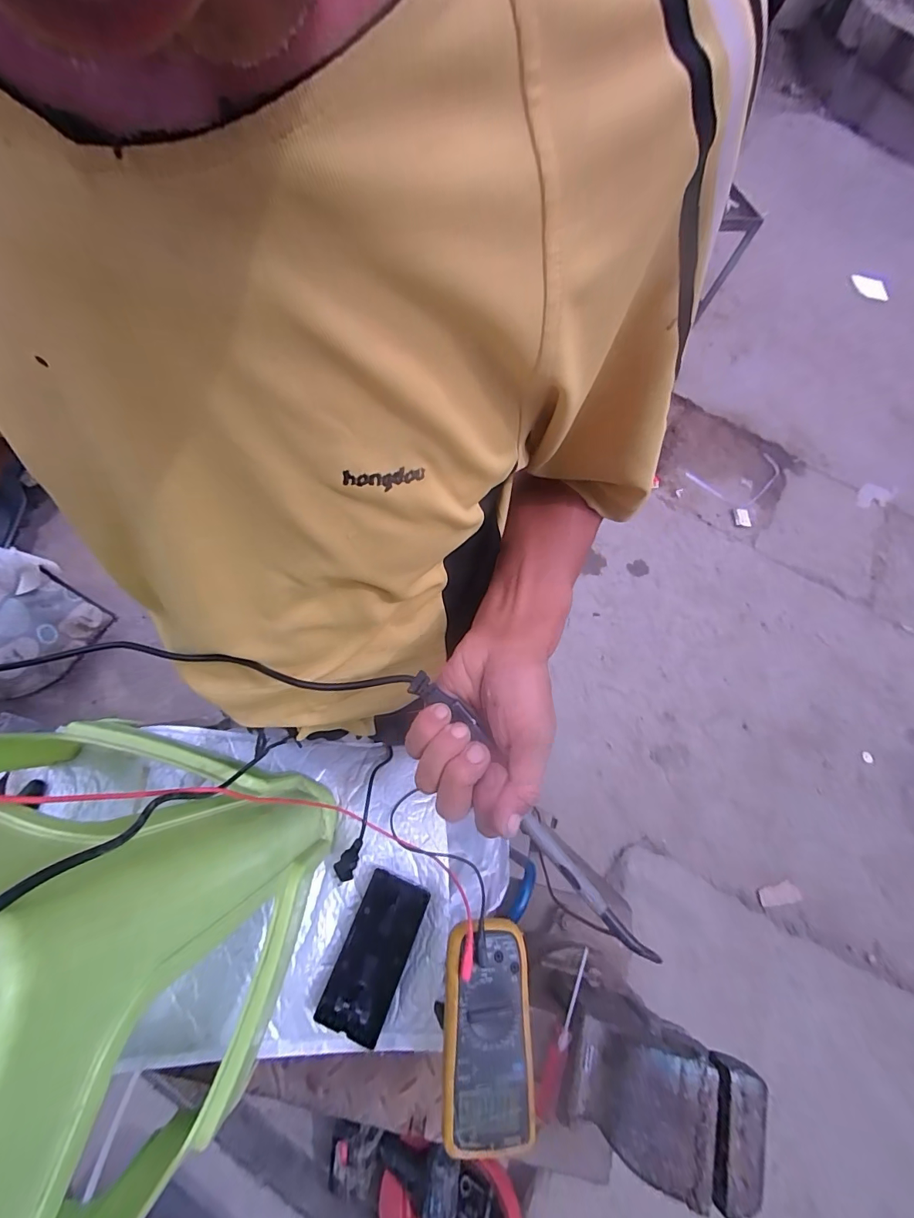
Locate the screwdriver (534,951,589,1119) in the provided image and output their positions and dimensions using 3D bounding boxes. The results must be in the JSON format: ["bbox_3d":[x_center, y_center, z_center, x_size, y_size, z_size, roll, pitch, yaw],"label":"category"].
[{"bbox_3d":[0.114,0.439,0.457,0.019,0.019,0.147,22,67,5],"label":"screwdriver"}]

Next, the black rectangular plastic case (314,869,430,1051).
[{"bbox_3d":[-0.101,0.422,0.542,0.078,0.011,0.160,22,61,6],"label":"black rectangular plastic case"}]

